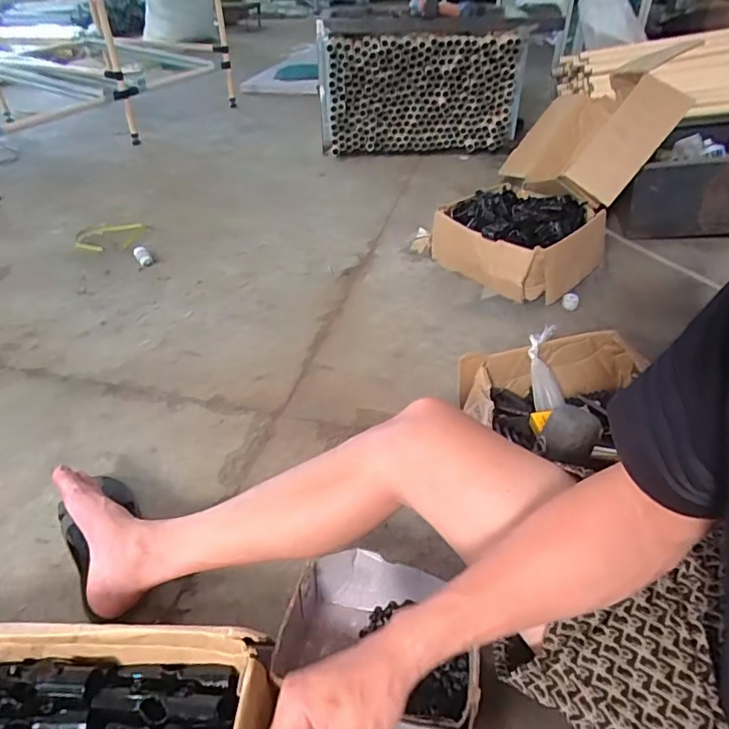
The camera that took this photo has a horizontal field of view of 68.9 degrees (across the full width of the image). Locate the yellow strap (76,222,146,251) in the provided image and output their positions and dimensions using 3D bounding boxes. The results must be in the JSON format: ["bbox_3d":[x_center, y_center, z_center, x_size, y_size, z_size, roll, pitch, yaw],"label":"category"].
[{"bbox_3d":[-0.723,-0.368,1.515,0.176,0.027,0.151,-12,41,-13],"label":"yellow strap"}]

